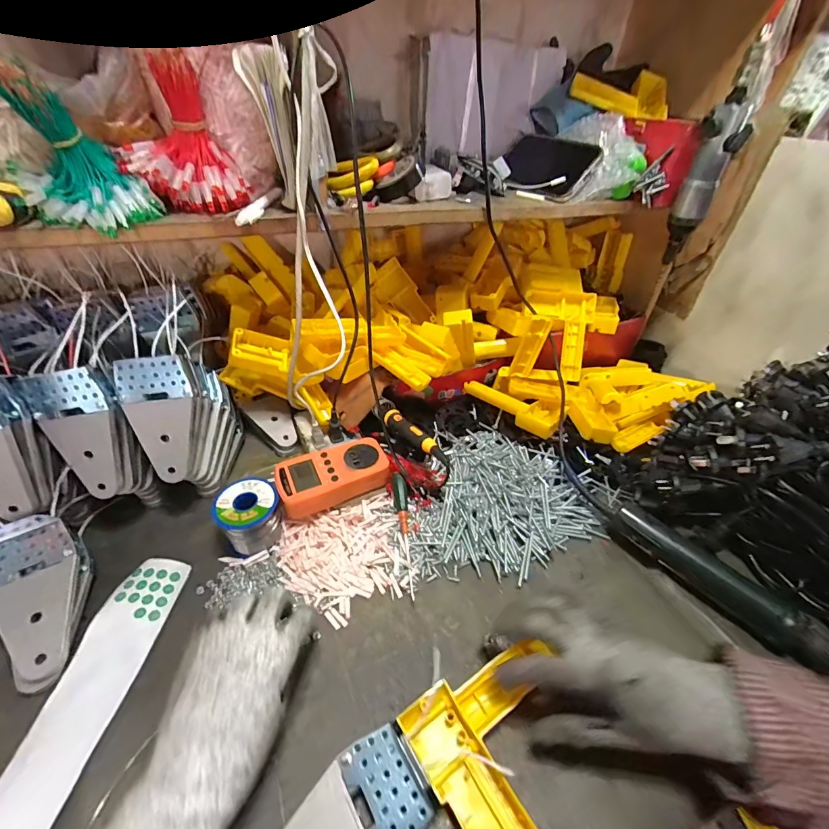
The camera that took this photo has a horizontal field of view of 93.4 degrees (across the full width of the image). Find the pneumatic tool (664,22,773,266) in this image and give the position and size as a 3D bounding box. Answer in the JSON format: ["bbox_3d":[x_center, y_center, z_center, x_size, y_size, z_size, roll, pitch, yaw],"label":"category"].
[{"bbox_3d":[0.371,-0.311,0.493,0.052,0.222,0.042,24,44,23],"label":"pneumatic tool"}]

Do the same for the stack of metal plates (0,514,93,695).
[{"bbox_3d":[-0.351,0.172,0.367,0.066,0.034,0.151,-21,65,-26],"label":"stack of metal plates"}]

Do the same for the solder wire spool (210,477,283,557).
[{"bbox_3d":[-0.185,0.115,0.442,0.063,0.061,0.061,-19,45,-24],"label":"solder wire spool"}]

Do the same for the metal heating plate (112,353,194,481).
[{"bbox_3d":[-0.271,0.007,0.419,0.064,0.134,0.009,-7,14,-13],"label":"metal heating plate"}]

